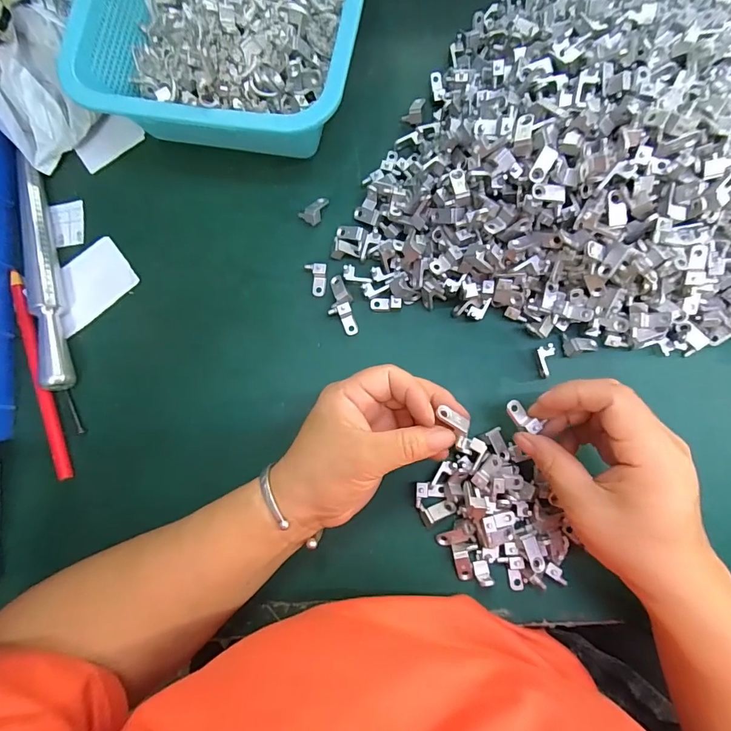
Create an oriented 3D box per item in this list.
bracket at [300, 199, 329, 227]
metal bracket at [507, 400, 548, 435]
[{"bbox_3d":[-0.037,-0.121,0.326,0.026,0.010,0.016,-43,82,-5],"label":"bracket"},{"bbox_3d":[0.099,0.032,0.262,0.011,0.005,0.023,-39,62,-4],"label":"metal bracket"}]

